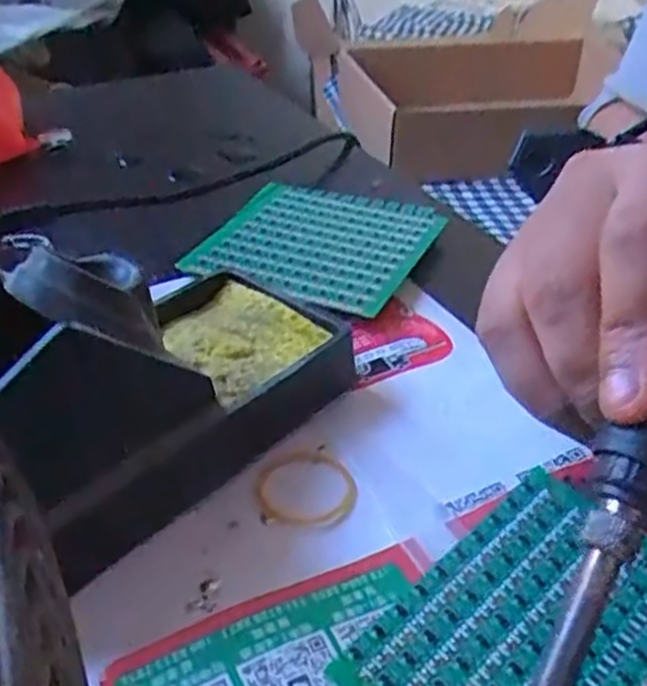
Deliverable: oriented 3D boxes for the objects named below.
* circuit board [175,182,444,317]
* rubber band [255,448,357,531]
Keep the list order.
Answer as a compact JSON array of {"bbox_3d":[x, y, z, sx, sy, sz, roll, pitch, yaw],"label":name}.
[{"bbox_3d":[-0.003,-0.050,0.365,0.100,0.004,0.104,14,38,20],"label":"circuit board"},{"bbox_3d":[-0.006,0.047,0.245,0.031,0.004,0.034,1,37,-1],"label":"rubber band"}]

